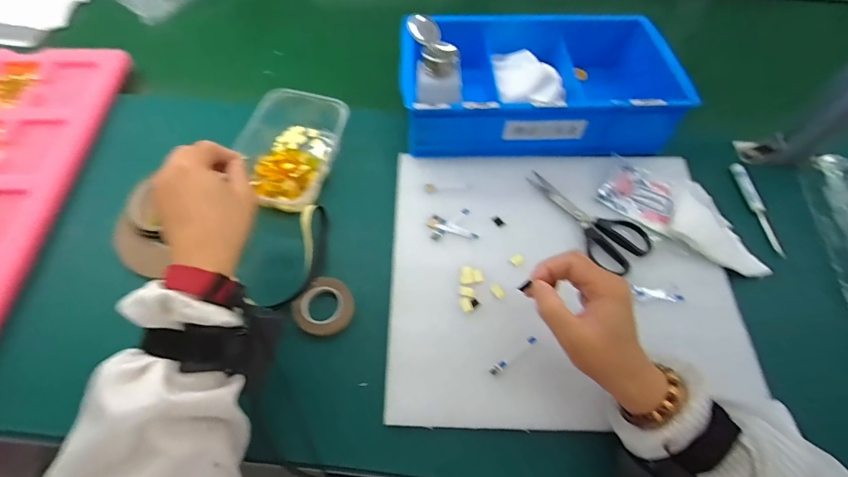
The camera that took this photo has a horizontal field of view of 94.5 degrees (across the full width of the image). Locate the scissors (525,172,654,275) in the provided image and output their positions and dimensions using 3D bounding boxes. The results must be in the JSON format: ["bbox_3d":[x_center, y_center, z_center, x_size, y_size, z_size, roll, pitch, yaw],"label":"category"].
[{"bbox_3d":[0.186,-0.023,0.473,0.159,0.022,0.059,40,68,18],"label":"scissors"}]

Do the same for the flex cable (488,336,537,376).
[{"bbox_3d":[0.092,0.120,0.405,0.060,0.004,0.009,-32,67,-17],"label":"flex cable"}]

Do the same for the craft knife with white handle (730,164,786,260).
[{"bbox_3d":[0.407,-0.037,0.477,0.013,0.014,0.126,-5,62,-4],"label":"craft knife with white handle"}]

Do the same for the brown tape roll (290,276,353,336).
[{"bbox_3d":[-0.107,0.074,0.430,0.059,0.009,0.062,0,61,-1],"label":"brown tape roll"}]

